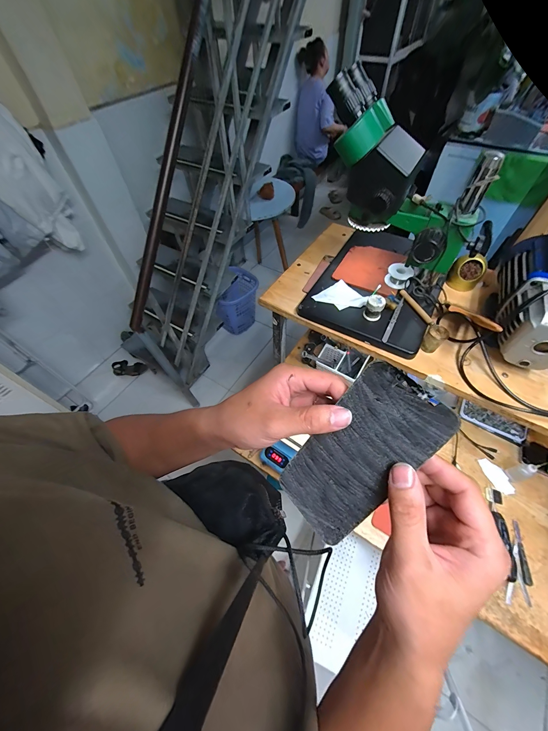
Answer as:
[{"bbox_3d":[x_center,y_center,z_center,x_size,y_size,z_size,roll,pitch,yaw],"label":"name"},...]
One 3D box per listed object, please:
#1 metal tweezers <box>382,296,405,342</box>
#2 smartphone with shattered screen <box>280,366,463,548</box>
[{"bbox_3d":[0.248,-0.095,0.563,0.012,0.007,0.122,29,65,7],"label":"metal tweezers"},{"bbox_3d":[0.066,0.077,0.227,0.073,0.153,0.005,43,23,24],"label":"smartphone with shattered screen"}]

